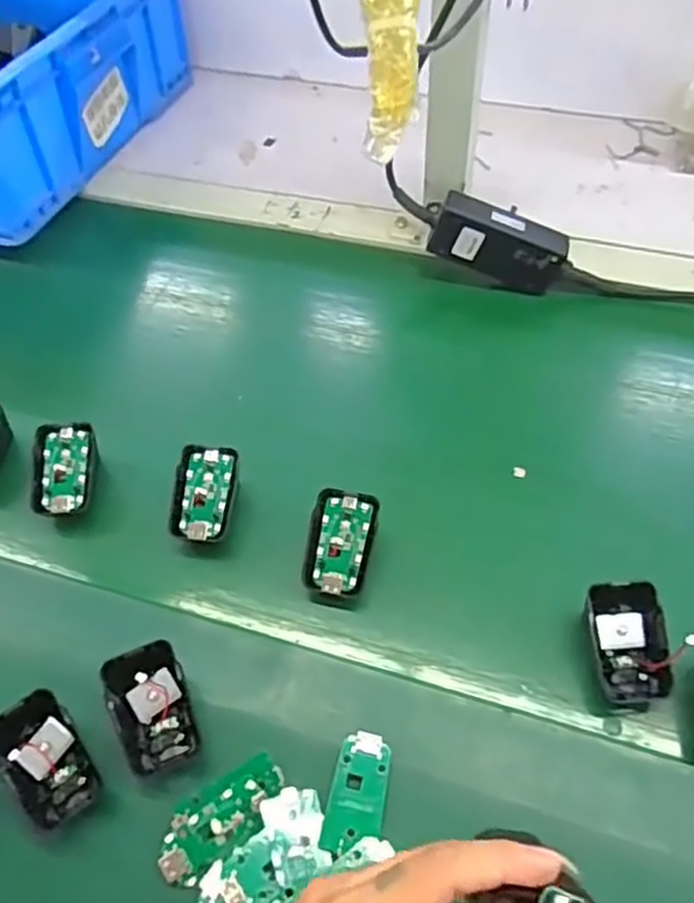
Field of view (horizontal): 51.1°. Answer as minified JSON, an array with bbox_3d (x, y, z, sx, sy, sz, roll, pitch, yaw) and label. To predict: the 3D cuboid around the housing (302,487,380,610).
[{"bbox_3d":[-0.004,0.065,0.491,0.043,0.018,0.076,11,78,11],"label":"housing"}]

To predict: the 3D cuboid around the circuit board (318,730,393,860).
[{"bbox_3d":[0.006,0.190,0.404,0.030,0.004,0.063,10,52,10],"label":"circuit board"}]

